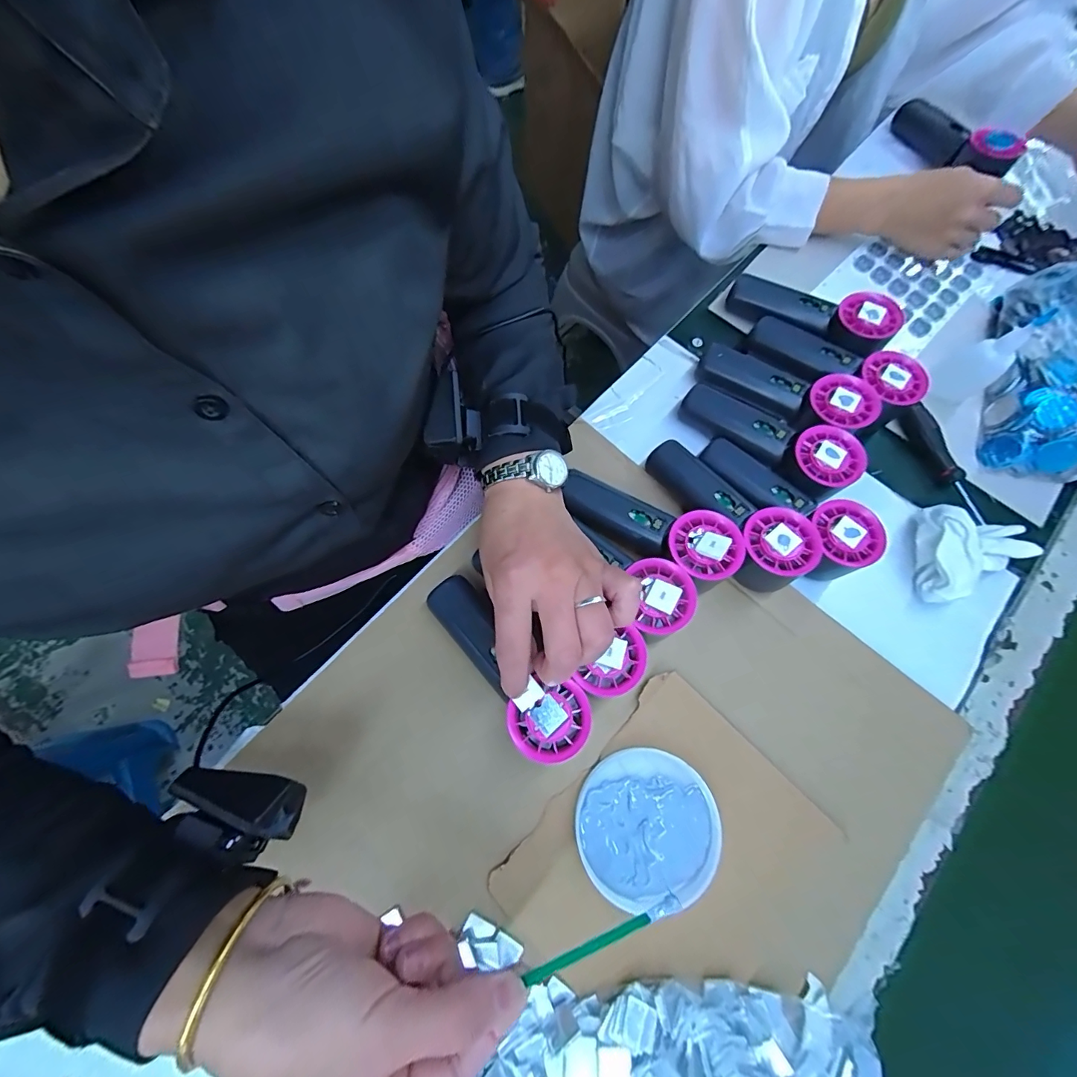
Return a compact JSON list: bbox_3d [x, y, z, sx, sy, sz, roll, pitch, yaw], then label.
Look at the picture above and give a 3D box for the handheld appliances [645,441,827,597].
[{"bbox_3d":[0.157,-0.025,0.384,0.055,0.057,0.152,-36,76,-12],"label":"handheld appliances"}]

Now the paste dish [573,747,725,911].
[{"bbox_3d":[0.078,0.207,0.327,0.098,0.017,0.095,1,72,-2],"label":"paste dish"}]

